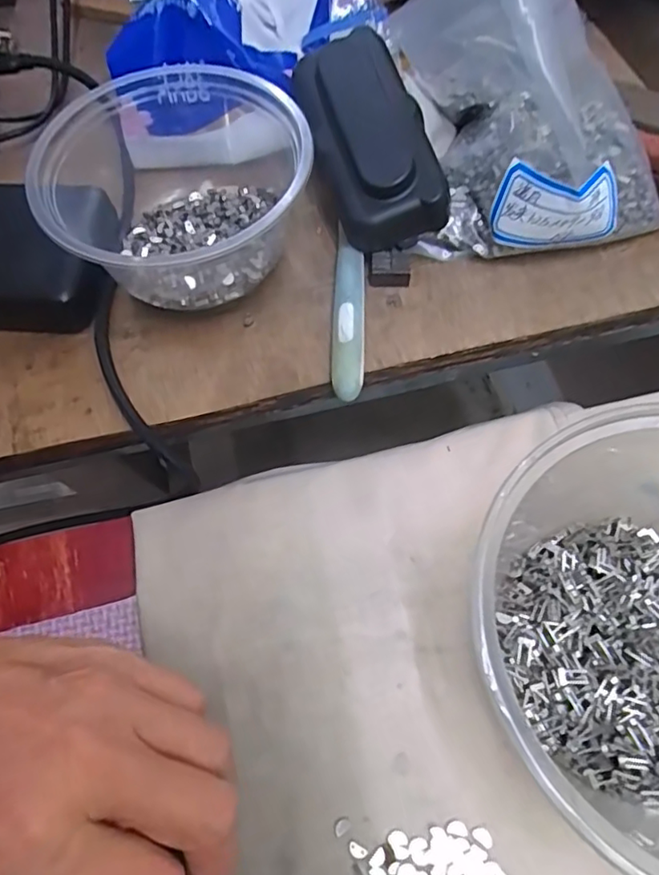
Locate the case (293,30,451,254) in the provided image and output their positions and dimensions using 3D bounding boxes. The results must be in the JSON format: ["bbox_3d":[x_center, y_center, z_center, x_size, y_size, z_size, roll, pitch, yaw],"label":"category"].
[{"bbox_3d":[0.016,-0.137,0.263,0.047,0.029,0.098,-20,82,-7],"label":"case"}]

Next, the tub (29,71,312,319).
[{"bbox_3d":[-0.070,-0.115,0.262,0.106,0.058,0.111,0,69,1],"label":"tub"}]

